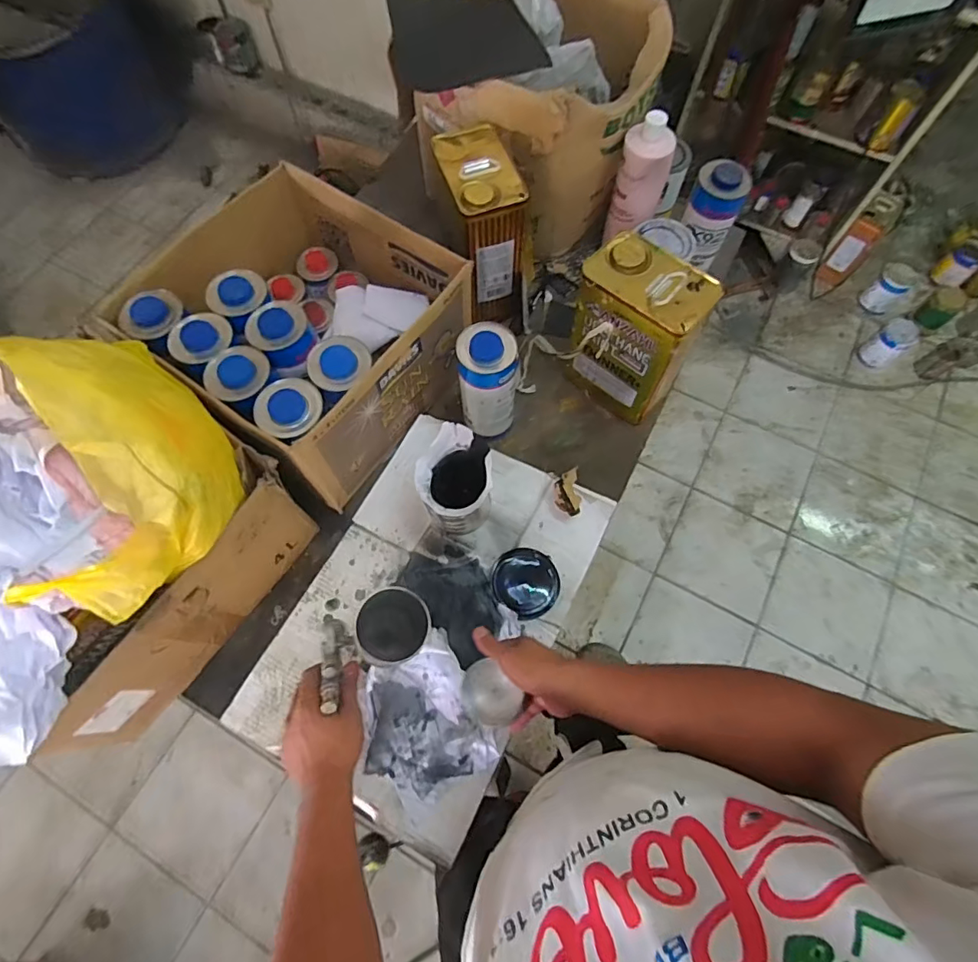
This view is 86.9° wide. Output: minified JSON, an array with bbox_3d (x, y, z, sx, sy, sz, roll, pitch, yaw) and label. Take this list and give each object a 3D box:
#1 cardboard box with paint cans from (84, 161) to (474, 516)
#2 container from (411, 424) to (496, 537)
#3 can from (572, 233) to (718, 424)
[{"bbox_3d":[-0.279,-0.225,0.797,0.393,0.203,0.384,30,71,11],"label":"cardboard box with paint cans"},{"bbox_3d":[-0.050,0.005,0.756,0.101,0.127,0.123,-8,69,-4],"label":"container"},{"bbox_3d":[0.211,-0.219,0.777,0.166,0.237,0.105,36,73,13],"label":"can"}]

